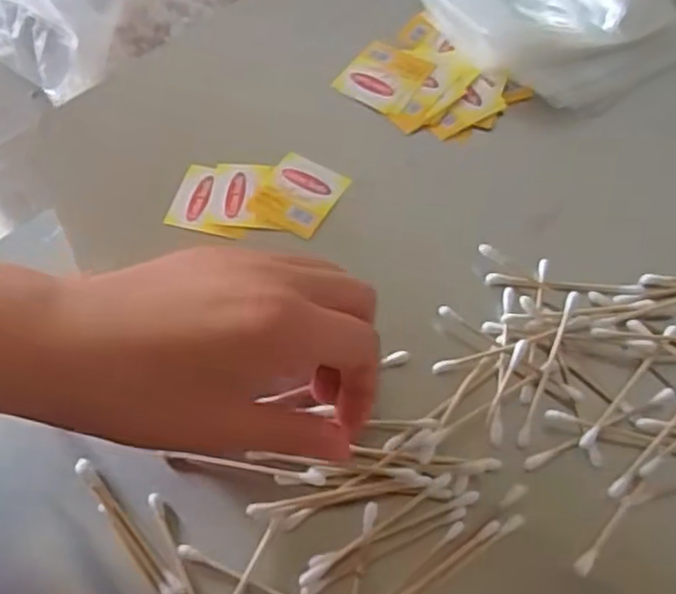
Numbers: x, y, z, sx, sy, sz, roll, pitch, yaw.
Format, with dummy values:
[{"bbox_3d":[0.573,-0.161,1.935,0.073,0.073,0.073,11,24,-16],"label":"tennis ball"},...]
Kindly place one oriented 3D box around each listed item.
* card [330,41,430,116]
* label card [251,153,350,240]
[{"bbox_3d":[0.025,-0.125,0.402,0.043,0.005,0.041,29,73,18],"label":"card"},{"bbox_3d":[-0.020,-0.053,0.368,0.037,0.005,0.040,29,72,12],"label":"label card"}]

